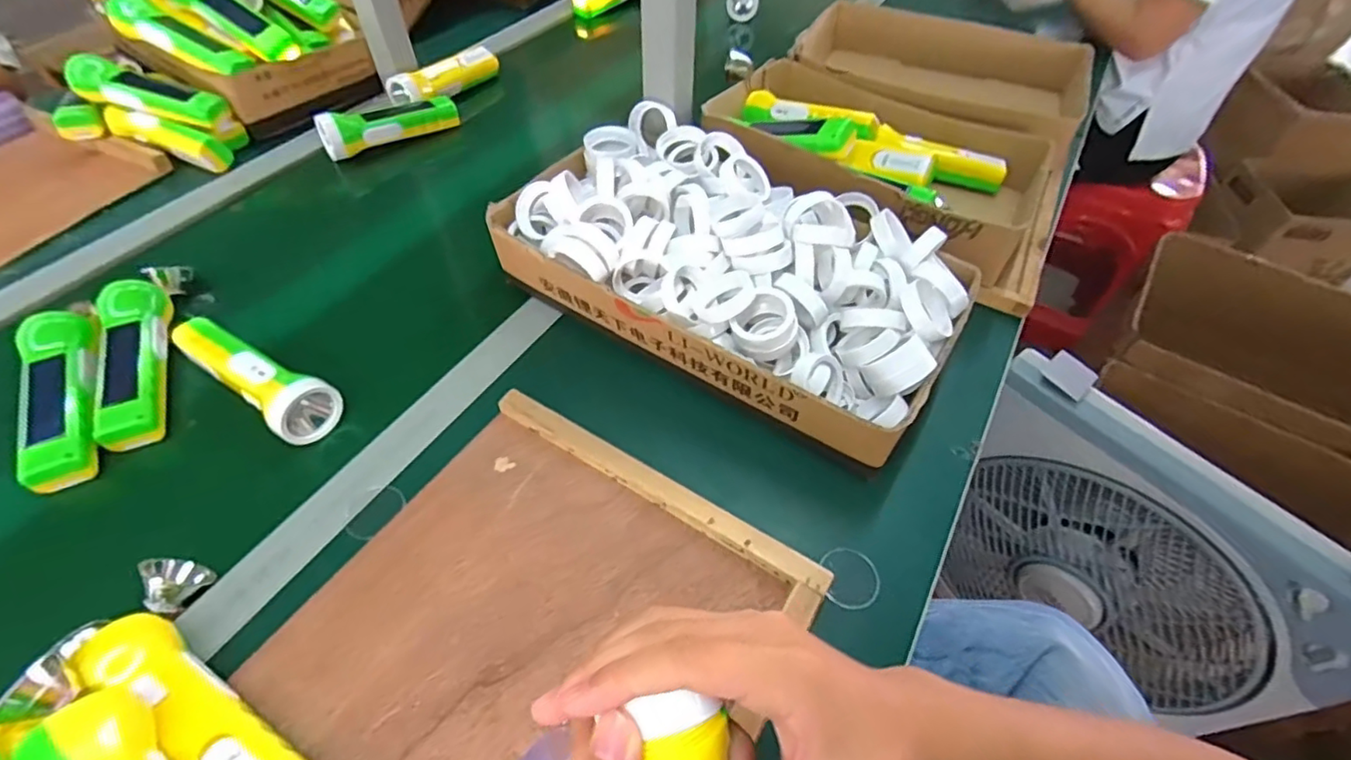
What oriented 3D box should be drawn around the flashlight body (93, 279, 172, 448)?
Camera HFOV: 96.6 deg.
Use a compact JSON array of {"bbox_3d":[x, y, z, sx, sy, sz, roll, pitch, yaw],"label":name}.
[{"bbox_3d":[-0.478,-0.019,0.532,0.047,0.037,0.178,-19,55,-16],"label":"flashlight body"}]

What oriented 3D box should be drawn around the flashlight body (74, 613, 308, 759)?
[{"bbox_3d":[-0.273,0.200,0.350,0.167,0.043,0.040,29,57,19],"label":"flashlight body"}]

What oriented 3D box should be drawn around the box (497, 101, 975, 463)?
[{"bbox_3d":[0.054,-0.115,0.572,0.411,0.107,0.251,26,56,18],"label":"box"}]

